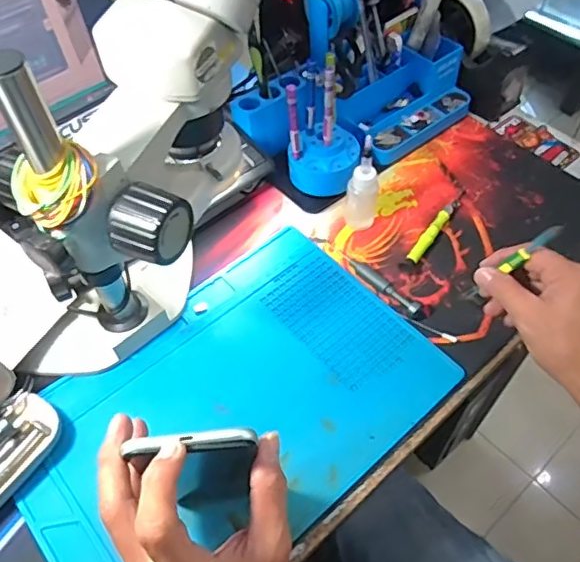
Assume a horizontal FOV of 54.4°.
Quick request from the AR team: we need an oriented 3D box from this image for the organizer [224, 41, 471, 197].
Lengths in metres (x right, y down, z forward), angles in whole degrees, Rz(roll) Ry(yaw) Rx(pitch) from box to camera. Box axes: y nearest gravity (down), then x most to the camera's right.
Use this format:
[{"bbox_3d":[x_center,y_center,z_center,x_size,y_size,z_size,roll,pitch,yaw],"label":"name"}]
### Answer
[{"bbox_3d":[0.080,-0.210,0.616,0.251,0.112,0.149,-37,62,-22],"label":"organizer"}]

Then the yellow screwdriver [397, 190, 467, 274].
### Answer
[{"bbox_3d":[0.148,-0.055,0.574,0.014,0.012,0.128,29,60,20],"label":"yellow screwdriver"}]

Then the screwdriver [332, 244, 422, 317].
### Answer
[{"bbox_3d":[0.080,-0.004,0.541,0.015,0.009,0.111,-37,62,-23],"label":"screwdriver"}]

